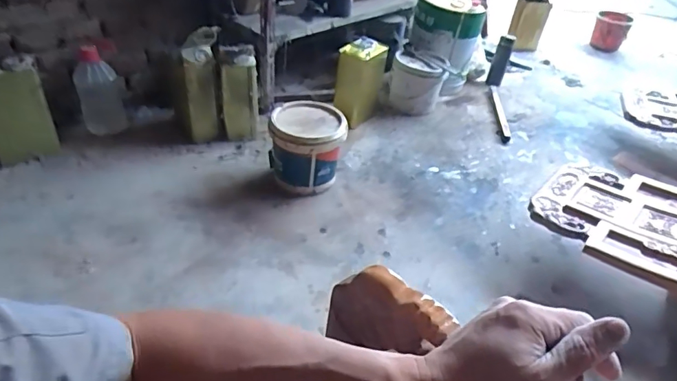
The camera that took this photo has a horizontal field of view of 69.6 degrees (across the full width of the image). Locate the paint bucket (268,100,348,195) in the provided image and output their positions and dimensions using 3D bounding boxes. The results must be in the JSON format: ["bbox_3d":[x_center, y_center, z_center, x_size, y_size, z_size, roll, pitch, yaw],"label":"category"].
[{"bbox_3d":[-0.087,-0.121,1.411,0.201,0.207,0.205,3,38,-2],"label":"paint bucket"}]

